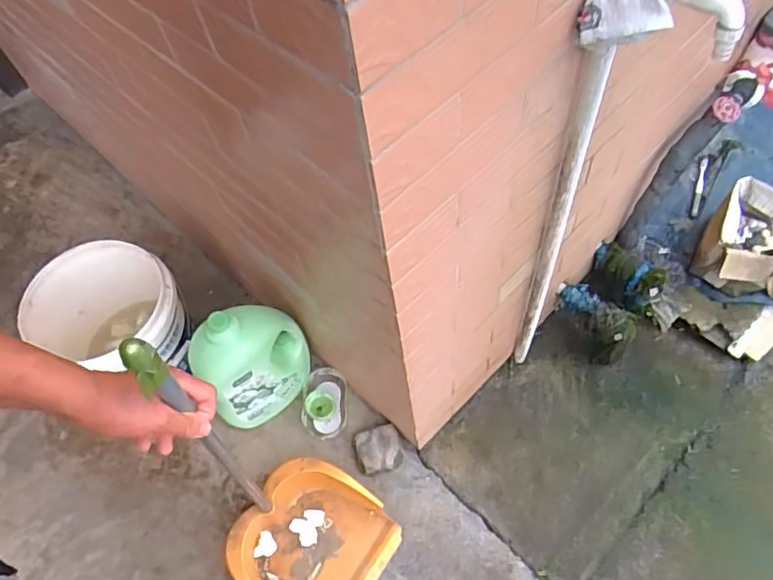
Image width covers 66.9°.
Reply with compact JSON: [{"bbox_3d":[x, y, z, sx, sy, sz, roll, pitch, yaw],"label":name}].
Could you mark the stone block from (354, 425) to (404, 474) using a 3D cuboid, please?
[{"bbox_3d":[-0.017,0.317,1.165,0.092,0.035,0.087,-16,61,0],"label":"stone block"}]

